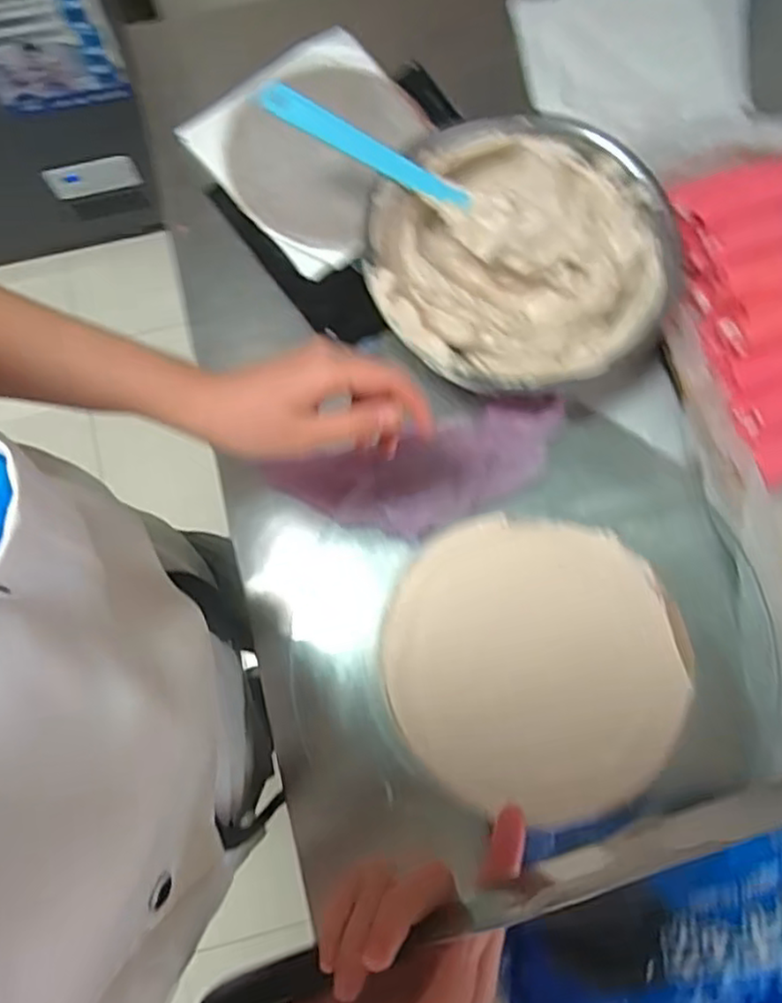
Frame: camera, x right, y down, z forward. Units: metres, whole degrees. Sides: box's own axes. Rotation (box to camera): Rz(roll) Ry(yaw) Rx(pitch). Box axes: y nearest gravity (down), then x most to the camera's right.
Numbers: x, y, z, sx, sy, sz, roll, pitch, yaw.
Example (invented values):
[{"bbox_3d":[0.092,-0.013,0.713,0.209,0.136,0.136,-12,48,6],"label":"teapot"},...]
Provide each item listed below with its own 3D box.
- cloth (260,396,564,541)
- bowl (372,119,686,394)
[{"bbox_3d":[0.026,-0.020,0.549,0.230,0.033,0.082,-17,78,-4],"label":"cloth"},{"bbox_3d":[0.095,-0.184,0.554,0.210,0.090,0.214,0,77,0],"label":"bowl"}]

